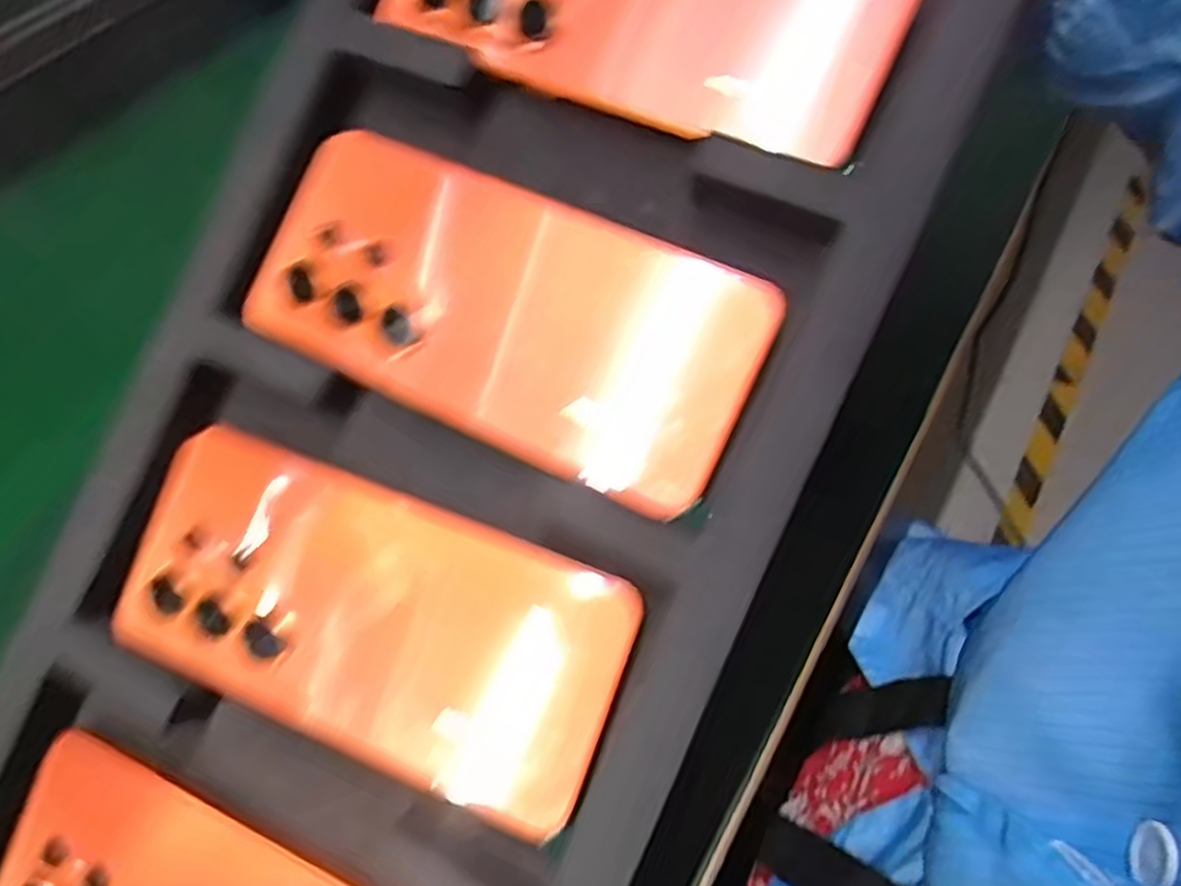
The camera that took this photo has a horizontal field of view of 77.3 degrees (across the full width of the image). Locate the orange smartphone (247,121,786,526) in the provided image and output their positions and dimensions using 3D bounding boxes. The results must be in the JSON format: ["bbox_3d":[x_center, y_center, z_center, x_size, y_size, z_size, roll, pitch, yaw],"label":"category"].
[{"bbox_3d":[-0.031,-0.044,0.244,0.170,0.005,0.080,24,88,11],"label":"orange smartphone"}]

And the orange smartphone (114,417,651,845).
[{"bbox_3d":[-0.074,0.056,0.241,0.169,0.004,0.080,19,85,13],"label":"orange smartphone"}]

